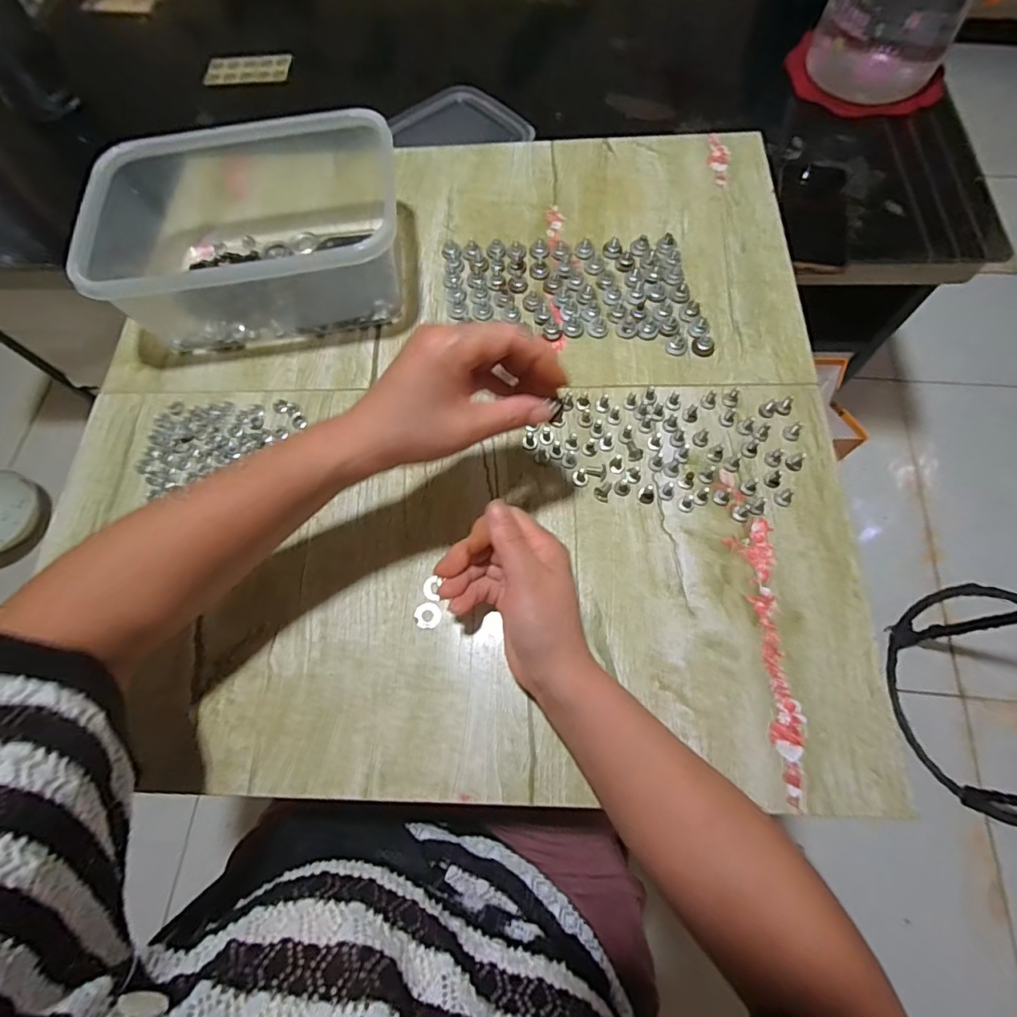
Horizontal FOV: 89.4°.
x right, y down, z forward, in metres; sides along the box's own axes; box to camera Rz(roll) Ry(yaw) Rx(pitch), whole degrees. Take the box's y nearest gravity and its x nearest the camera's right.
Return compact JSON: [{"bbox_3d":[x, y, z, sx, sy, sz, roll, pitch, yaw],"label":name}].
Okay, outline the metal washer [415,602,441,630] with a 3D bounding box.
[{"bbox_3d":[-0.056,0.075,0.361,0.018,0.004,0.019,-1,69,2],"label":"metal washer"}]

